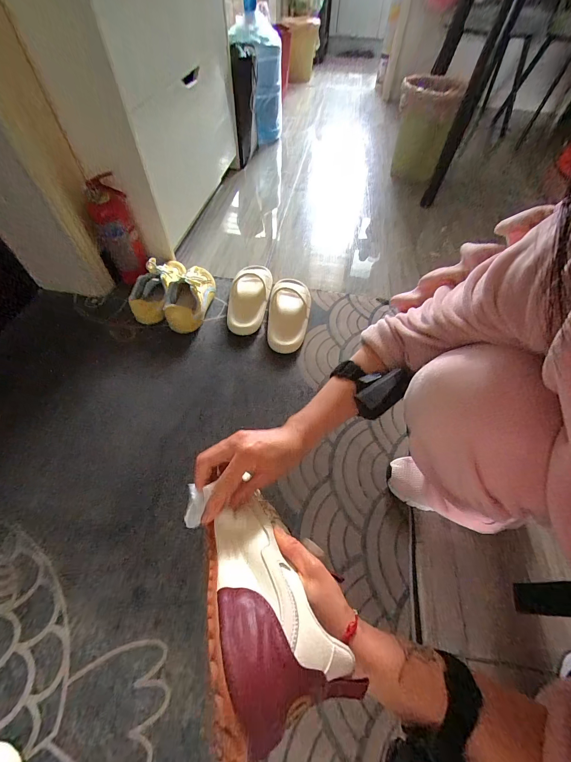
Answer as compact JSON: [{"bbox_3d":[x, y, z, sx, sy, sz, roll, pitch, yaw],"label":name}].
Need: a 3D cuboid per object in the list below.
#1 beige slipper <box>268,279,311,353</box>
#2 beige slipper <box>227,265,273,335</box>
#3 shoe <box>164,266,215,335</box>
[{"bbox_3d":[0.009,-0.191,0.808,0.112,0.064,0.250,6,56,2],"label":"beige slipper"},{"bbox_3d":[-0.102,-0.234,0.836,0.106,0.063,0.241,7,56,3],"label":"beige slipper"},{"bbox_3d":[-0.257,-0.233,0.815,0.099,0.083,0.212,9,56,4],"label":"shoe"}]

